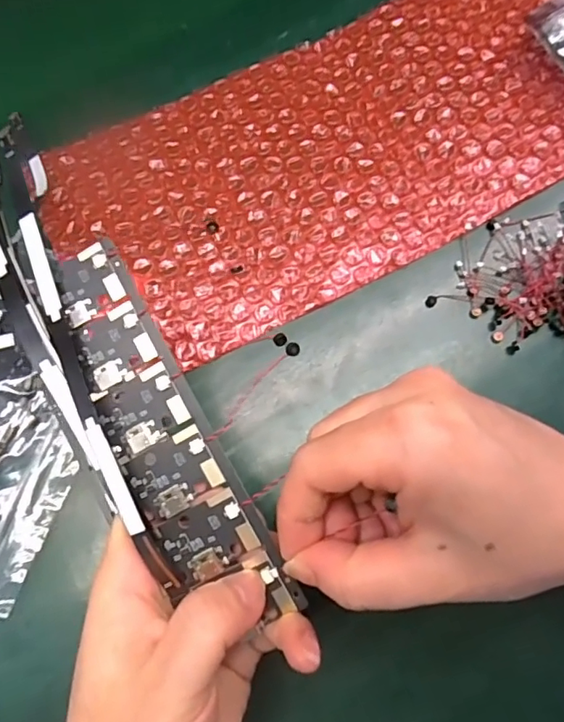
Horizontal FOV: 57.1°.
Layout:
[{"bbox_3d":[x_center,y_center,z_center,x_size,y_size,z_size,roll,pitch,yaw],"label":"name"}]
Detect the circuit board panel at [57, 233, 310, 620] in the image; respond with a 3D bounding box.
[{"bbox_3d":[-0.039,0.024,0.164,0.034,0.008,0.127,-27,86,-6],"label":"circuit board panel"}]

